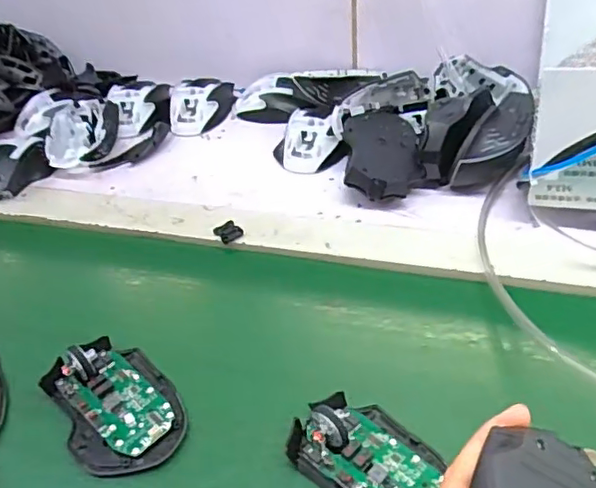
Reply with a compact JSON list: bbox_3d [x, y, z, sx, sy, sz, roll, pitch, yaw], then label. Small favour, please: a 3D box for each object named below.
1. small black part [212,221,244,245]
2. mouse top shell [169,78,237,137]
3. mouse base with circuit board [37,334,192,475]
[{"bbox_3d":[-0.063,-0.011,0.537,0.022,0.007,0.024,-26,45,-22],"label":"small black part"},{"bbox_3d":[-0.116,-0.172,0.718,0.069,0.035,0.109,-3,41,4],"label":"mouse top shell"},{"bbox_3d":[-0.127,0.104,0.404,0.072,0.029,0.108,-32,47,-27],"label":"mouse base with circuit board"}]

